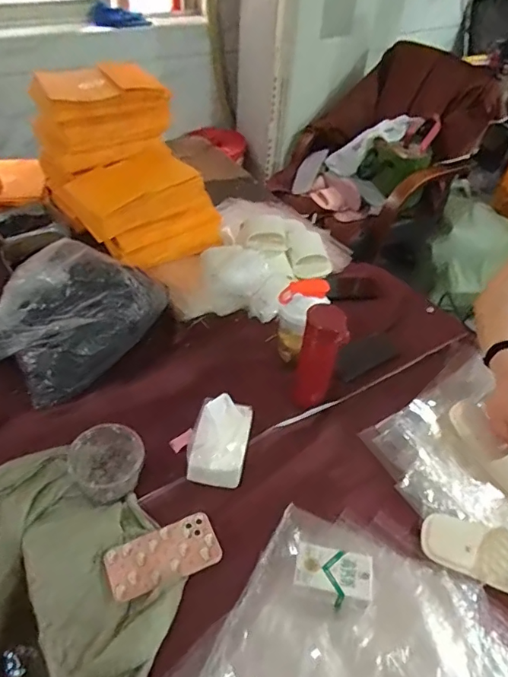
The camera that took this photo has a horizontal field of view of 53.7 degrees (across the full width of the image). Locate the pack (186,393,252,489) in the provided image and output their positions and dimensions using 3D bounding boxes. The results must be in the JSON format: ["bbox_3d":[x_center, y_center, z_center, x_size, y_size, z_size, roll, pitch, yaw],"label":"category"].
[{"bbox_3d":[-0.065,0.168,0.865,0.113,0.122,0.129,10,44,4],"label":"pack"}]

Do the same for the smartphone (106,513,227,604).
[{"bbox_3d":[-0.135,0.325,0.751,0.164,0.017,0.087,-18,48,-23],"label":"smartphone"}]

